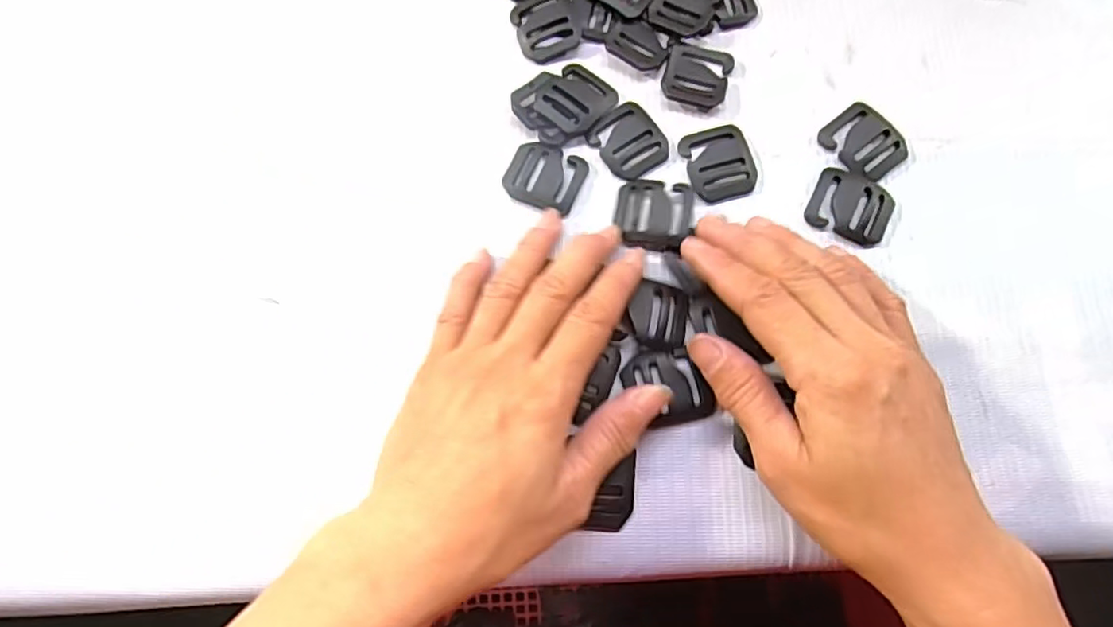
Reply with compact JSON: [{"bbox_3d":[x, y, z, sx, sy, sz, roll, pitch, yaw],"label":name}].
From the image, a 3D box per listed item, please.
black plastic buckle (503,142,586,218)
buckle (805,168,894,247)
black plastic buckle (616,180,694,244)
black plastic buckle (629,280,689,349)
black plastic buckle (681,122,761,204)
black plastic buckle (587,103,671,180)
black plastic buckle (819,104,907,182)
[{"bbox_3d":[-0.006,-0.063,0.283,0.035,0.004,0.030,20,76,7],"label":"black plastic buckle"},{"bbox_3d":[0.132,-0.048,0.277,0.035,0.004,0.031,25,76,8],"label":"buckle"},{"bbox_3d":[0.044,-0.046,0.278,0.034,0.005,0.030,1,74,2],"label":"black plastic buckle"},{"bbox_3d":[0.044,0.001,0.264,0.024,0.005,0.027,9,75,4],"label":"black plastic buckle"},{"bbox_3d":[0.076,-0.070,0.285,0.031,0.005,0.034,-18,74,-3],"label":"black plastic buckle"},{"bbox_3d":[0.034,-0.081,0.288,0.031,0.004,0.034,-32,76,-7],"label":"black plastic buckle"},{"bbox_3d":[0.144,-0.080,0.285,0.031,0.004,0.035,-36,76,-8],"label":"black plastic buckle"}]

